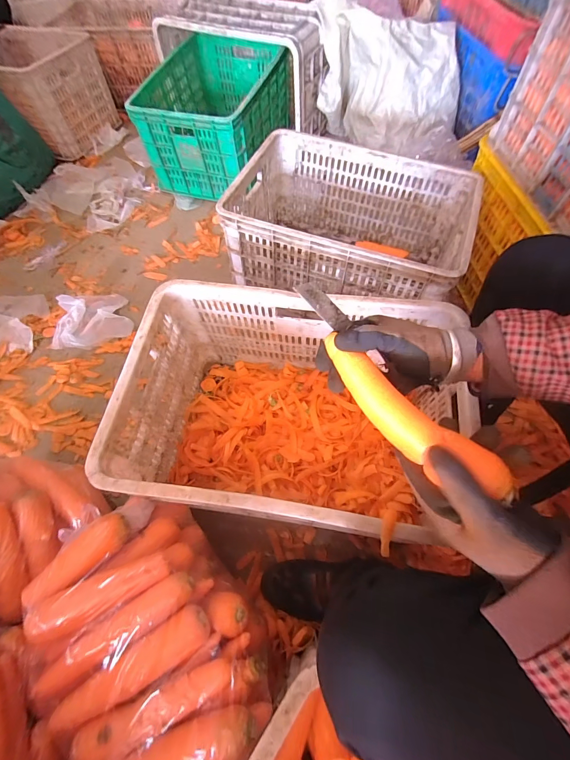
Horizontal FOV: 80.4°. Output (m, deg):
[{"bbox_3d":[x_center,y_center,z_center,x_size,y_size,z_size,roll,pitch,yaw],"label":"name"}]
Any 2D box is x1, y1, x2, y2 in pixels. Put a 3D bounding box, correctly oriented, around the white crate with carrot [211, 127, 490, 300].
[{"bbox_3d":[0.150,-0.347,0.815,0.494,0.250,0.343,17,64,12],"label":"white crate with carrot"}]

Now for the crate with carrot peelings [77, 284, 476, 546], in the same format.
[{"bbox_3d":[-0.008,0.065,0.606,0.471,0.257,0.348,7,62,7],"label":"crate with carrot peelings"}]

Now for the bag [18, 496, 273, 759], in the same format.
[{"bbox_3d":[-0.182,0.344,0.450,0.238,0.151,0.322,-38,67,-16],"label":"bag"}]

